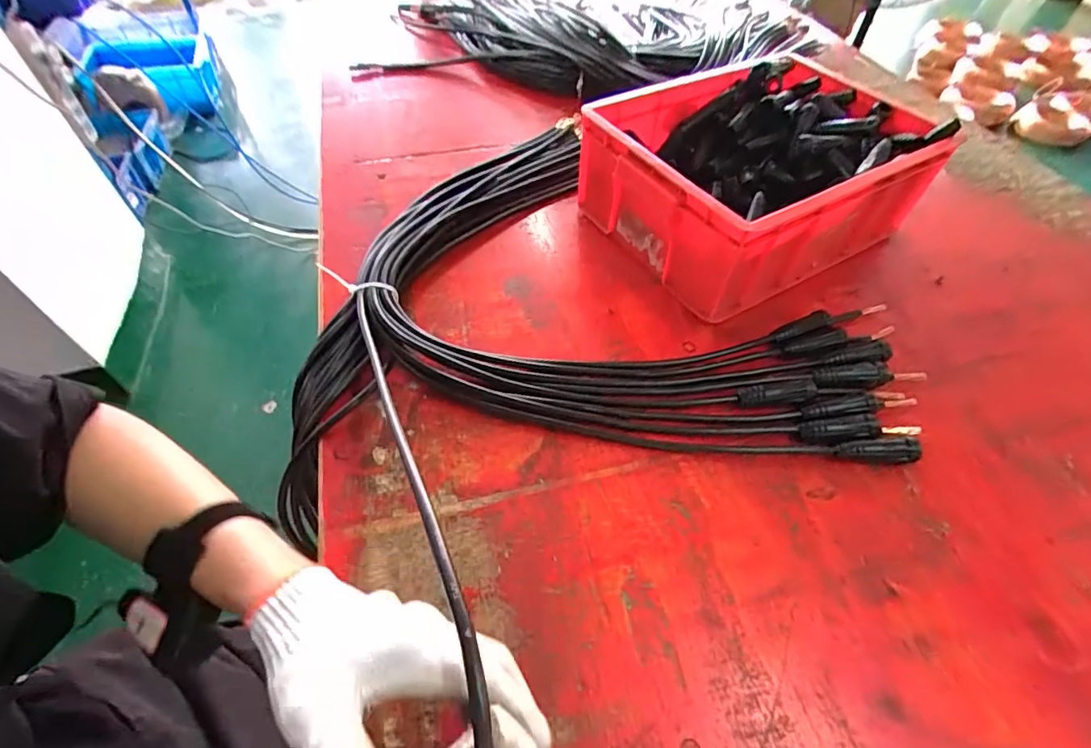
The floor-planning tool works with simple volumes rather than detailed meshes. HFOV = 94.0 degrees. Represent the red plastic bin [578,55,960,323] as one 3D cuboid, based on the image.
[{"bbox_3d":[0.274,-0.261,0.680,0.363,0.170,0.298,-26,57,-20],"label":"red plastic bin"}]

